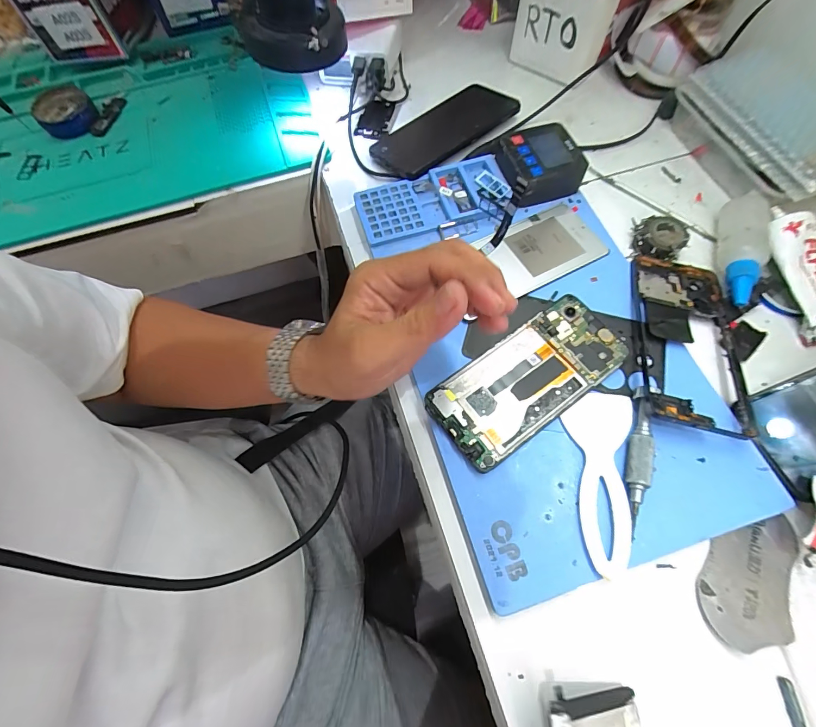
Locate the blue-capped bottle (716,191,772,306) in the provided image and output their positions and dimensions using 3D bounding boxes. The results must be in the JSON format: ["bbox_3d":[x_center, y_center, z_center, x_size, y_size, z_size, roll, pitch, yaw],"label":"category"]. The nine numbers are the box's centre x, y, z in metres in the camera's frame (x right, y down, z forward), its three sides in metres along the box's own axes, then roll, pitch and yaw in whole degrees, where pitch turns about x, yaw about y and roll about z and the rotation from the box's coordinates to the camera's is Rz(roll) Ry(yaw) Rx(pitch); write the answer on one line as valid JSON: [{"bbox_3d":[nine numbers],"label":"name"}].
[{"bbox_3d":[0.296,-0.101,0.338,0.032,0.037,0.112,19,68,10],"label":"blue-capped bottle"}]

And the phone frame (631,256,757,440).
[{"bbox_3d":[0.227,-0.020,0.316,0.078,0.012,0.165,13,59,2],"label":"phone frame"}]

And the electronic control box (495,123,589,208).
[{"bbox_3d":[0.129,-0.197,0.381,0.076,0.032,0.068,-23,67,-8],"label":"electronic control box"}]

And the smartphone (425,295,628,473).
[{"bbox_3d":[0.095,0.011,0.302,0.159,0.010,0.070,-34,71,-13],"label":"smartphone"}]

